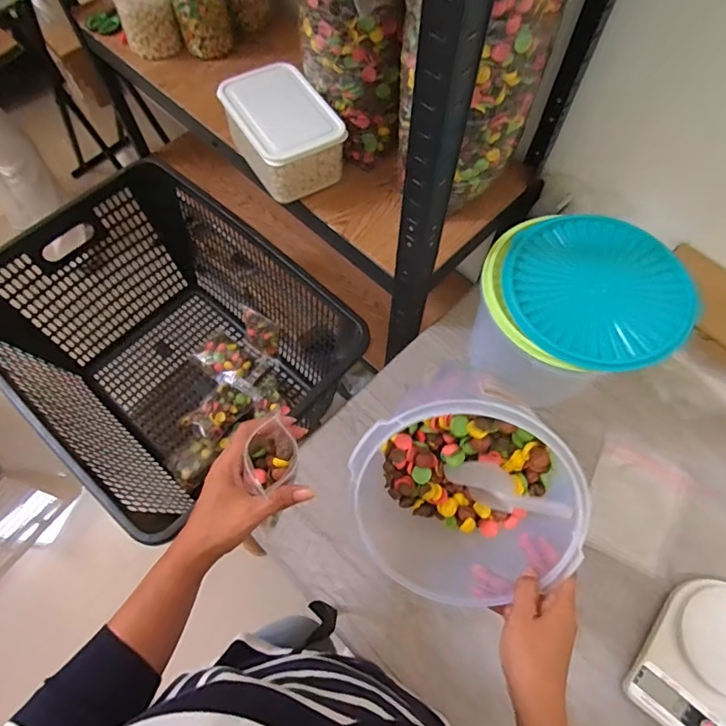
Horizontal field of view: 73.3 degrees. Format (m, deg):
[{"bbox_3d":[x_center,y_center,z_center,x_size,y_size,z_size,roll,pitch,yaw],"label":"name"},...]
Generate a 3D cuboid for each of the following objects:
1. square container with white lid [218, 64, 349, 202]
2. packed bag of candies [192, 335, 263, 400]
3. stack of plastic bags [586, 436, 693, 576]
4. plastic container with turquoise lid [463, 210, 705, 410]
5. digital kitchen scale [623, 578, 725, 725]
[{"bbox_3d":[-0.120,-0.347,0.734,0.128,0.099,0.184,-30,69,-12],"label":"square container with white lid"},{"bbox_3d":[-0.270,0.007,1.018,0.177,0.035,0.083,28,69,12],"label":"packed bag of candies"},{"bbox_3d":[0.364,0.191,0.659,0.110,0.009,0.149,22,72,24],"label":"stack of plastic bags"},{"bbox_3d":[0.257,-0.052,0.644,0.213,0.206,0.199,0,66,0],"label":"plastic container with turquoise lid"},{"bbox_3d":[0.404,0.349,0.561,0.132,0.042,0.176,37,72,16],"label":"digital kitchen scale"}]

